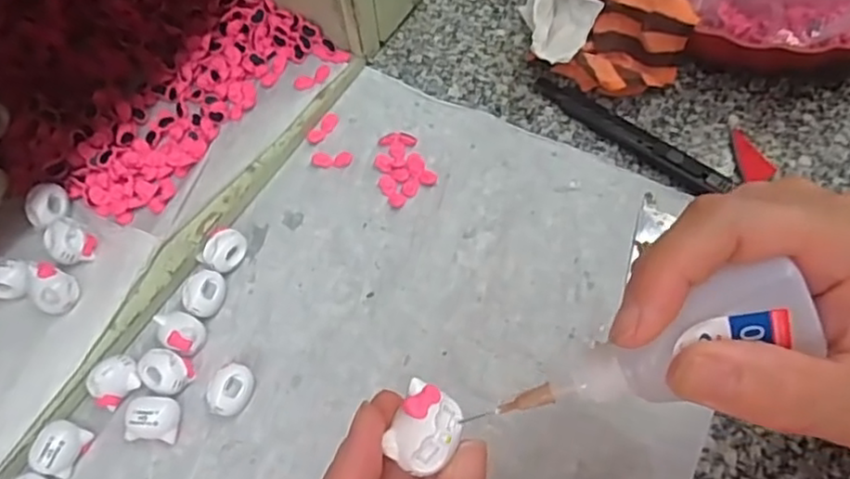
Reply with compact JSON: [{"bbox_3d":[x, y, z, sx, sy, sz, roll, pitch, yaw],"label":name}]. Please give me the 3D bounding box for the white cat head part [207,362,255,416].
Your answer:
[{"bbox_3d":[-0.097,0.077,0.335,0.020,0.017,0.026,32,68,17],"label":"white cat head part"}]

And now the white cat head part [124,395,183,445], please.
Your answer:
[{"bbox_3d":[-0.136,0.090,0.330,0.024,0.017,0.021,9,63,6],"label":"white cat head part"}]

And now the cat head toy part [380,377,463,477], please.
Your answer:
[{"bbox_3d":[0.001,0.058,0.202,0.020,0.007,0.025,22,65,9],"label":"cat head toy part"}]

